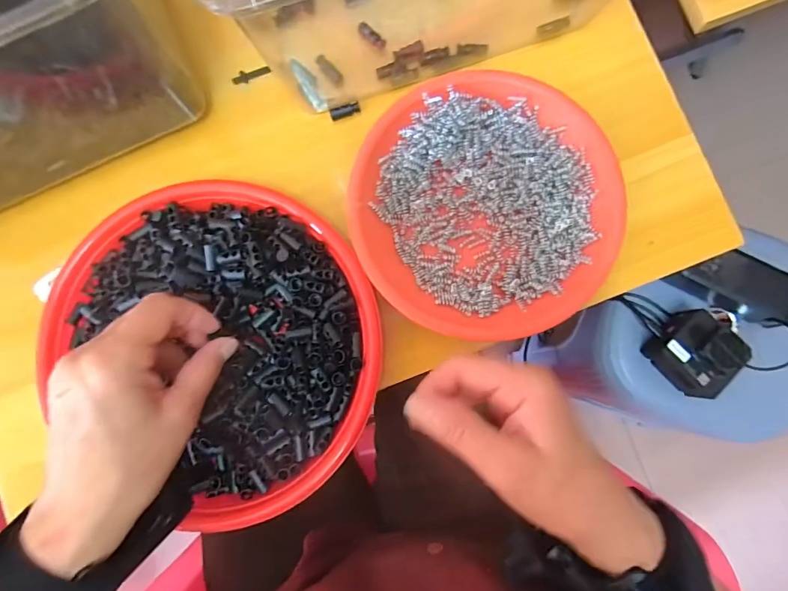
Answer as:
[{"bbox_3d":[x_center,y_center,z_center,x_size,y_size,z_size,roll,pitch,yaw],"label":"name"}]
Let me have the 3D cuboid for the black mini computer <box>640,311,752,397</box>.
[{"bbox_3d":[0.344,0.064,0.486,0.078,0.049,0.077,42,88,2],"label":"black mini computer"}]

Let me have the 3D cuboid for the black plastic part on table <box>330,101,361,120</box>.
[{"bbox_3d":[-0.038,-0.146,0.340,0.024,0.007,0.008,-23,87,-1],"label":"black plastic part on table"}]

